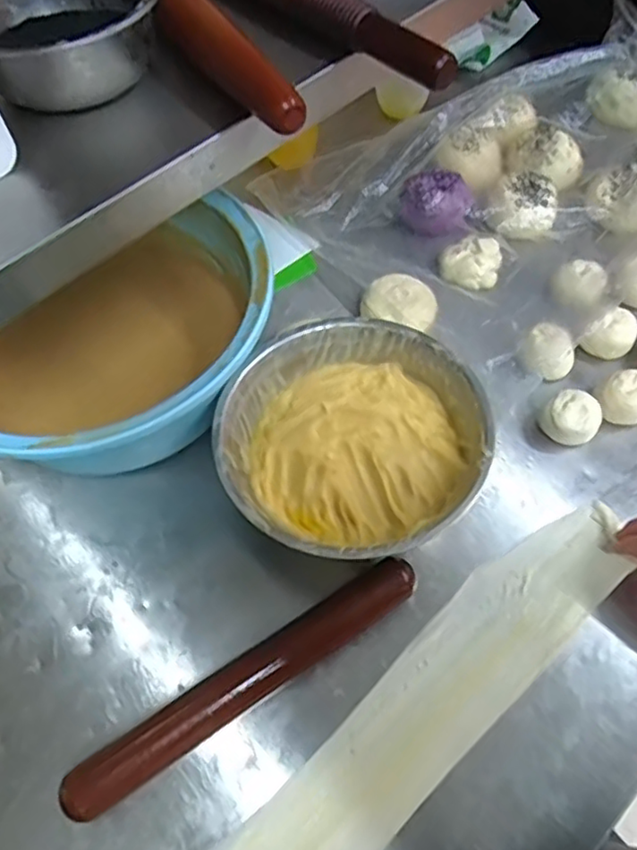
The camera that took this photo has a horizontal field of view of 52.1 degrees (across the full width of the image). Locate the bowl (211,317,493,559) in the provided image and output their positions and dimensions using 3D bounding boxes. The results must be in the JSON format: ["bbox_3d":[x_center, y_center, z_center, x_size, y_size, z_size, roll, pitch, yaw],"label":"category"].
[{"bbox_3d":[0.032,0.014,0.620,0.240,0.068,0.240,-1,58,2],"label":"bowl"}]

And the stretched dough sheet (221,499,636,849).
[{"bbox_3d":[0.047,0.274,0.512,0.592,0.010,0.100,-40,66,-19],"label":"stretched dough sheet"}]

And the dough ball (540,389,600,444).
[{"bbox_3d":[0.250,-0.007,0.643,0.051,0.036,0.044,29,64,19],"label":"dough ball"}]

